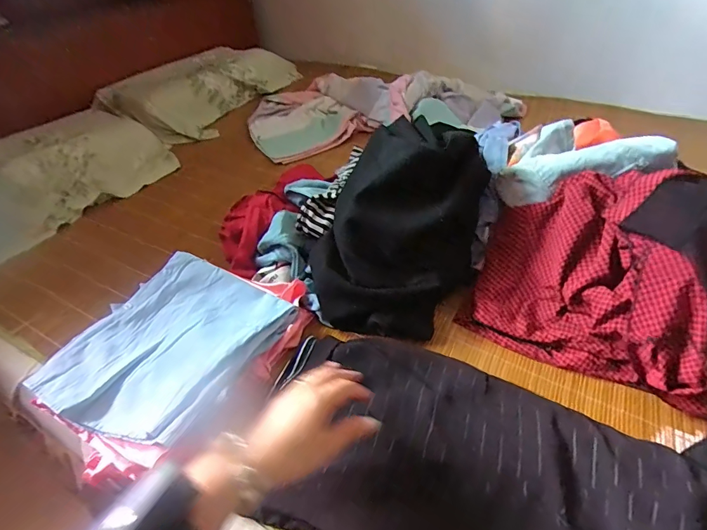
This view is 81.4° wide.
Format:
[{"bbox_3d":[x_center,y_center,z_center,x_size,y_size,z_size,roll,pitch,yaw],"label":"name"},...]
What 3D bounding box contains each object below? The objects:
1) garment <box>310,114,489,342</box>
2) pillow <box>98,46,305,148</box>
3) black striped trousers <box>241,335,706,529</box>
[{"bbox_3d":[0.071,-0.066,0.624,0.220,0.187,0.307,15,45,18],"label":"garment"},{"bbox_3d":[-0.418,-0.547,1.246,0.284,0.111,0.578,19,47,22],"label":"pillow"},{"bbox_3d":[0.123,0.229,0.411,0.493,0.052,0.279,26,49,28],"label":"black striped trousers"}]

